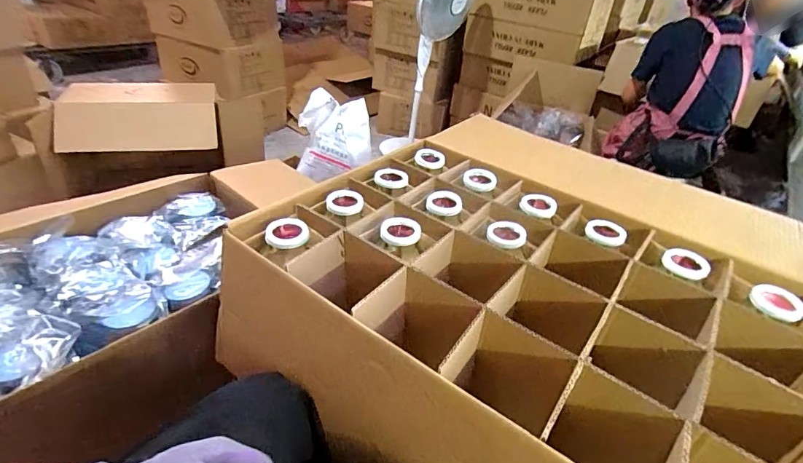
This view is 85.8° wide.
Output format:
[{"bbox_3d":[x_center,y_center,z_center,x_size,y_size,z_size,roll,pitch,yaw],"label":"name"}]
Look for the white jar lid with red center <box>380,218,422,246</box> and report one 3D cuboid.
[{"bbox_3d":[-0.001,-0.001,0.640,0.058,0.013,0.053,4,35,-3],"label":"white jar lid with red center"}]

